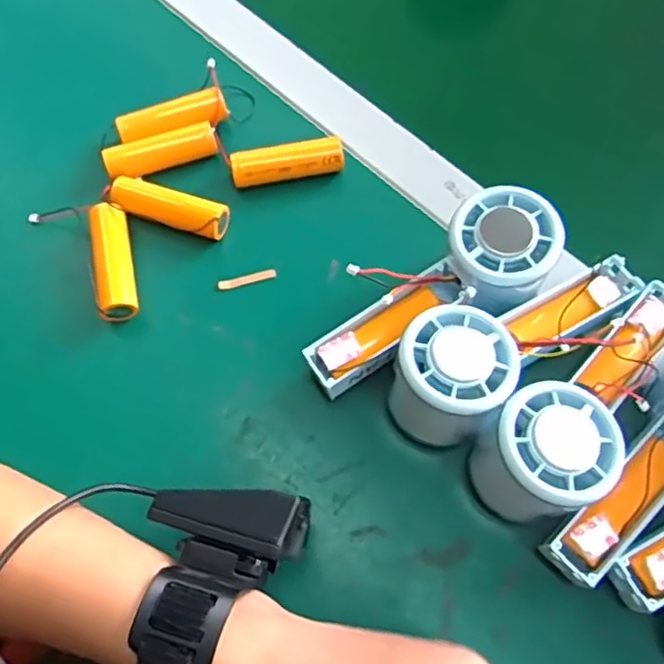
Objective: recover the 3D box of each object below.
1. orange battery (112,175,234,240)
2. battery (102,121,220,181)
[{"bbox_3d":[-0.101,-0.075,0.403,0.071,0.021,0.024,15,67,6],"label":"orange battery"},{"bbox_3d":[-0.110,-0.116,0.421,0.071,0.020,0.021,-21,68,-10],"label":"battery"}]

